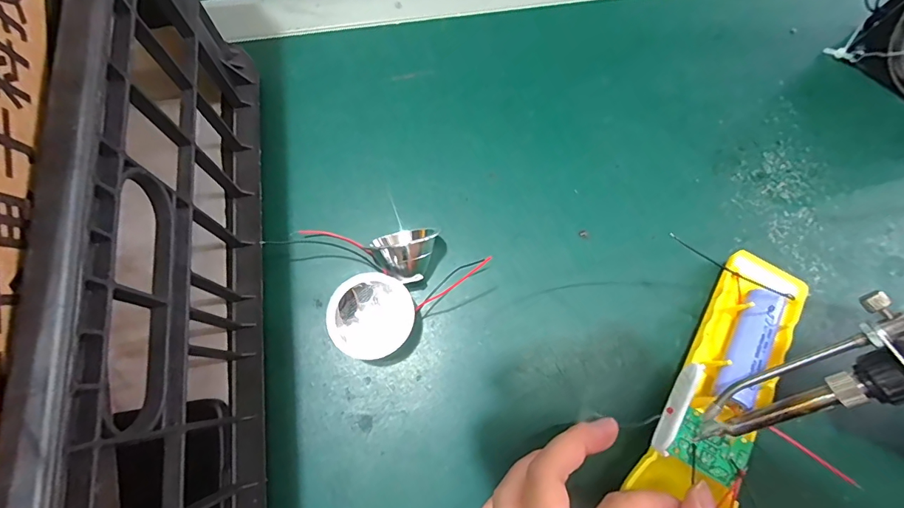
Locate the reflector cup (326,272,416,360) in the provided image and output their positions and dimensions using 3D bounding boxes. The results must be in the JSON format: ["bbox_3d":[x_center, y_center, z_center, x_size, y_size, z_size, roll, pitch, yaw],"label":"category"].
[{"bbox_3d":[-0.043,0.036,0.236,0.044,0.027,0.045,0,73,-1],"label":"reflector cup"}]

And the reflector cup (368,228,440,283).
[{"bbox_3d":[-0.024,-0.001,0.247,0.040,0.028,0.033,-27,75,-9],"label":"reflector cup"}]

